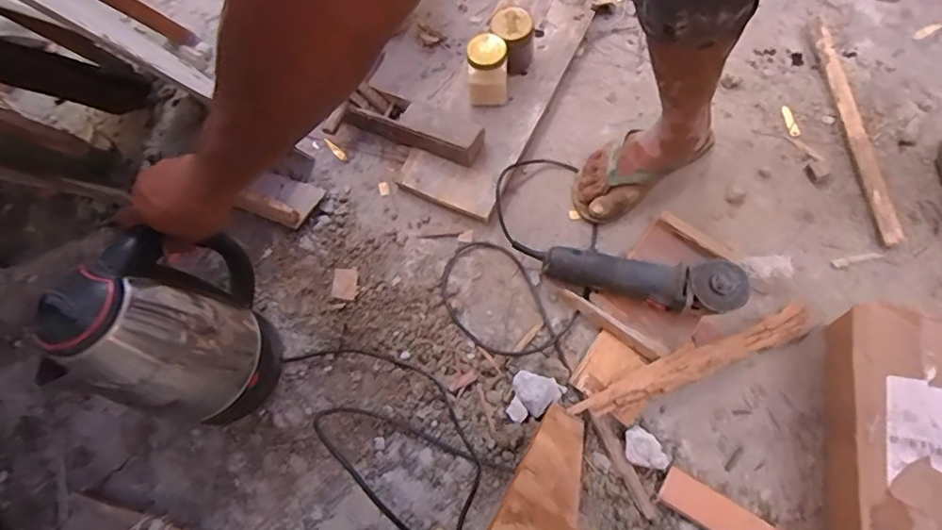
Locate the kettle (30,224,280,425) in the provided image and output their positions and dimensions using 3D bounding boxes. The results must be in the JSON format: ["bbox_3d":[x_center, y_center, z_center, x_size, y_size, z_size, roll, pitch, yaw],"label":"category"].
[{"bbox_3d":[-0.319,0.062,0.596,0.146,0.260,0.199,3,69,3],"label":"kettle"}]

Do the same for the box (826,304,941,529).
[{"bbox_3d":[0.549,0.224,0.681,0.156,0.113,0.323,12,69,6],"label":"box"}]

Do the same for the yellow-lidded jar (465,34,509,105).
[{"bbox_3d":[0.027,-0.315,0.887,0.062,0.110,0.068,0,70,1],"label":"yellow-lidded jar"}]

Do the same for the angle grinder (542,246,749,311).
[{"bbox_3d":[0.245,0.017,0.782,0.275,0.062,0.069,9,69,19],"label":"angle grinder"}]

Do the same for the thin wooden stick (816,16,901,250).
[{"bbox_3d":[0.645,-0.236,0.910,0.031,0.025,0.435,-3,69,1],"label":"thin wooden stick"}]

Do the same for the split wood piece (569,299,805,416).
[{"bbox_3d":[0.320,0.137,0.771,0.379,0.024,0.047,-20,69,-6],"label":"split wood piece"}]

